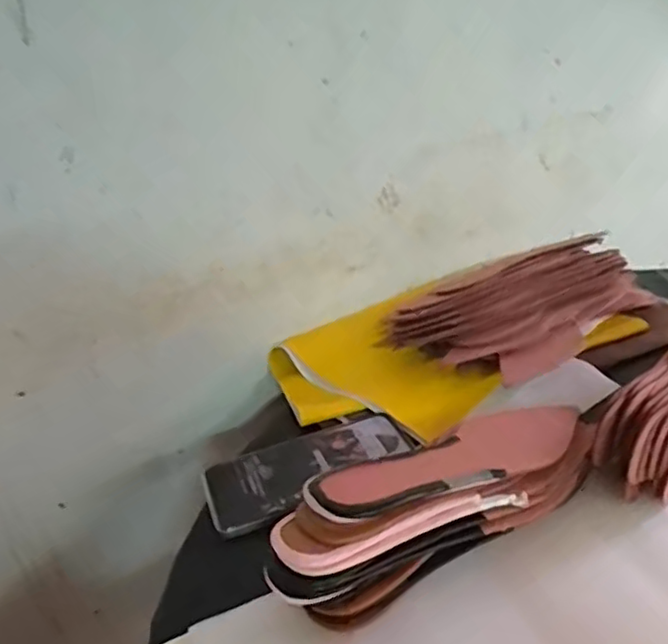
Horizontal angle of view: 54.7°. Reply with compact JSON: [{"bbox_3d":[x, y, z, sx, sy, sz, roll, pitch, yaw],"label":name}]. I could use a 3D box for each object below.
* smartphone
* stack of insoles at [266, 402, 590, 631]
[{"bbox_3d":[-0.023,0.112,0.514,0.165,0.009,0.070,-20,32,-26],"label":"smartphone"},{"bbox_3d":[0.084,0.109,0.440,0.280,0.075,0.091,-23,33,-31],"label":"stack of insoles"}]

